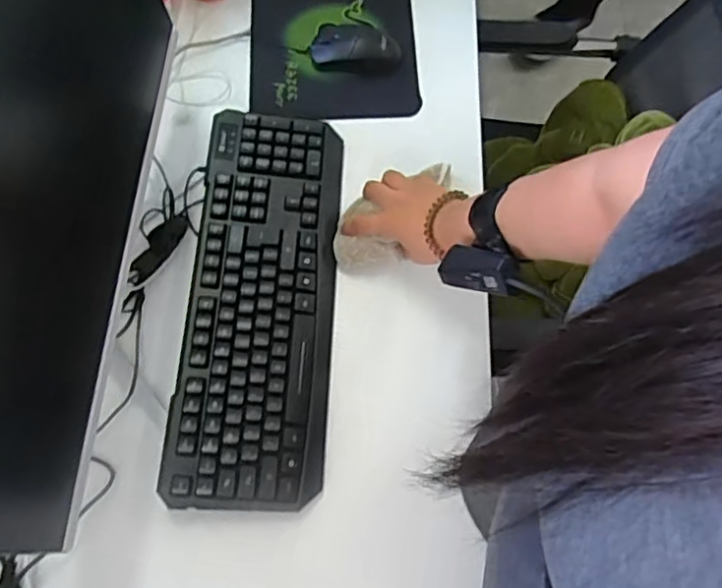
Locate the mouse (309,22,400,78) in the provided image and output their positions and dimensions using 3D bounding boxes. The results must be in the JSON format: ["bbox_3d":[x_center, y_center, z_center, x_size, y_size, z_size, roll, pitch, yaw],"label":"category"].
[{"bbox_3d":[-0.007,-0.324,0.807,0.112,0.039,0.074,3,69,1],"label":"mouse"}]

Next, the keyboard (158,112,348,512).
[{"bbox_3d":[-0.105,-0.002,0.677,0.148,0.037,0.431,2,69,0],"label":"keyboard"}]

